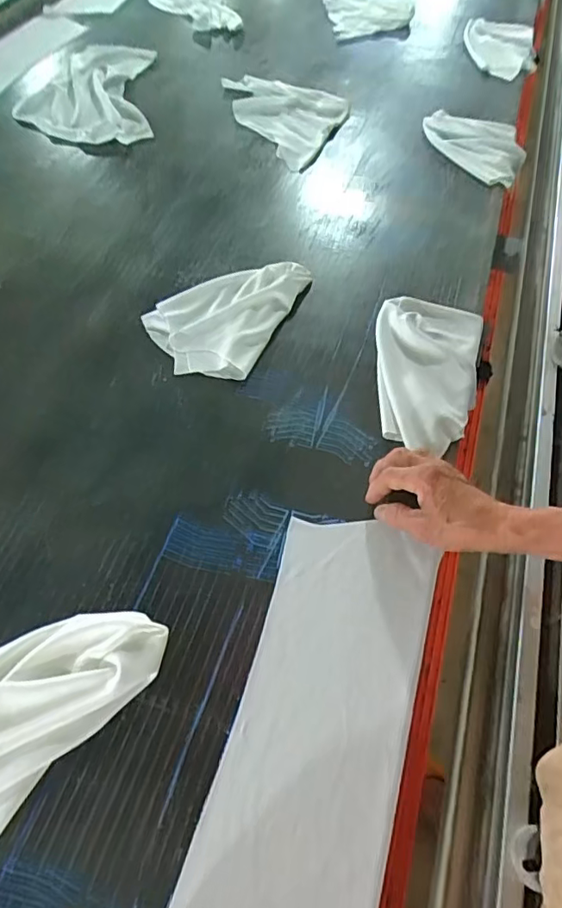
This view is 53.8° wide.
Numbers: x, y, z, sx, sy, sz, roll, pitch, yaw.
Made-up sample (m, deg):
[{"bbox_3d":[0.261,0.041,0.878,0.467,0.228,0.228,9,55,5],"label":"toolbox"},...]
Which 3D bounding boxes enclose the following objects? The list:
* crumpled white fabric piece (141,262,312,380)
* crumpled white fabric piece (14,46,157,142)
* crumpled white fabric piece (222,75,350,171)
[{"bbox_3d":[-0.076,-0.187,0.719,0.152,0.030,0.209,22,60,15],"label":"crumpled white fabric piece"},{"bbox_3d":[-0.361,-0.666,1.029,0.240,0.062,0.320,-4,57,-1],"label":"crumpled white fabric piece"},{"bbox_3d":[0.016,-0.599,0.994,0.217,0.043,0.255,-3,57,0],"label":"crumpled white fabric piece"}]

